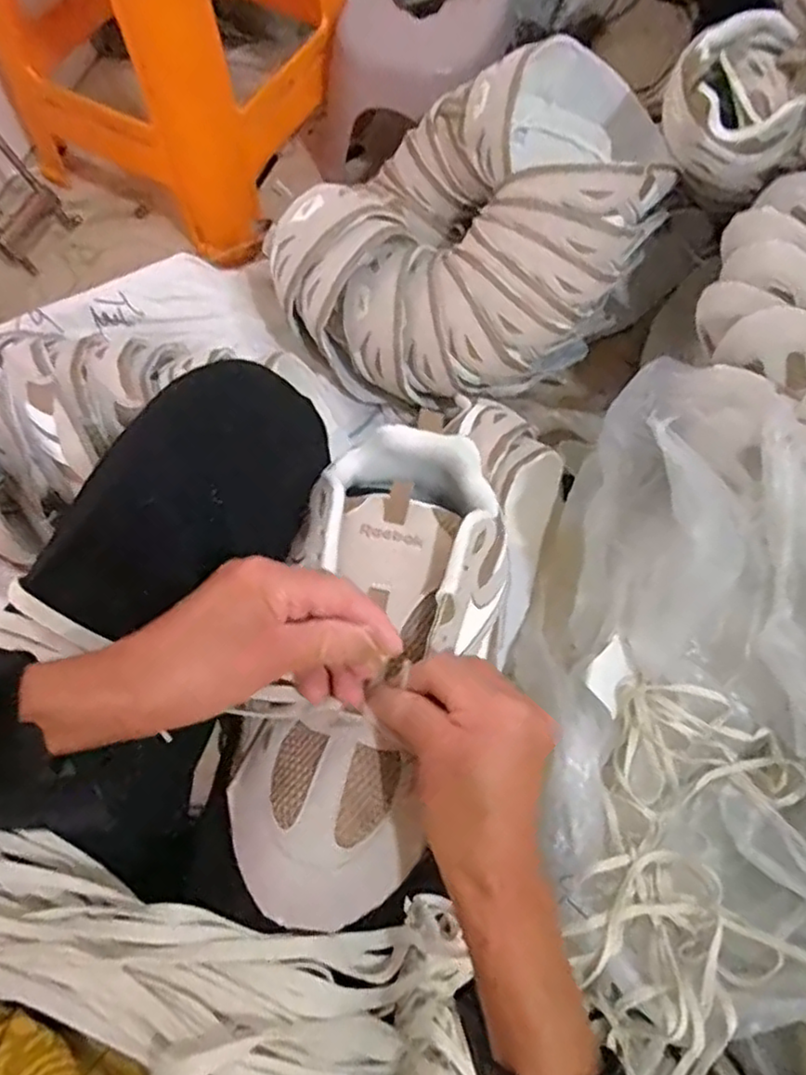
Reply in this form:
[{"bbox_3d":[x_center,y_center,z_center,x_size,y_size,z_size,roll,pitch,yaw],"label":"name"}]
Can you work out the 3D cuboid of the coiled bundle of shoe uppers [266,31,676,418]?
[{"bbox_3d":[0.085,-0.349,0.738,0.326,0.149,0.422,26,71,10],"label":"coiled bundle of shoe uppers"}]

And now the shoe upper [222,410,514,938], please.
[{"bbox_3d":[-0.012,0.056,0.343,0.110,0.057,0.257,17,70,7],"label":"shoe upper"}]

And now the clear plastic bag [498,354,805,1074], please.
[{"bbox_3d":[0.272,0.131,0.598,0.325,0.199,0.547,-4,68,-1],"label":"clear plastic bag"}]

